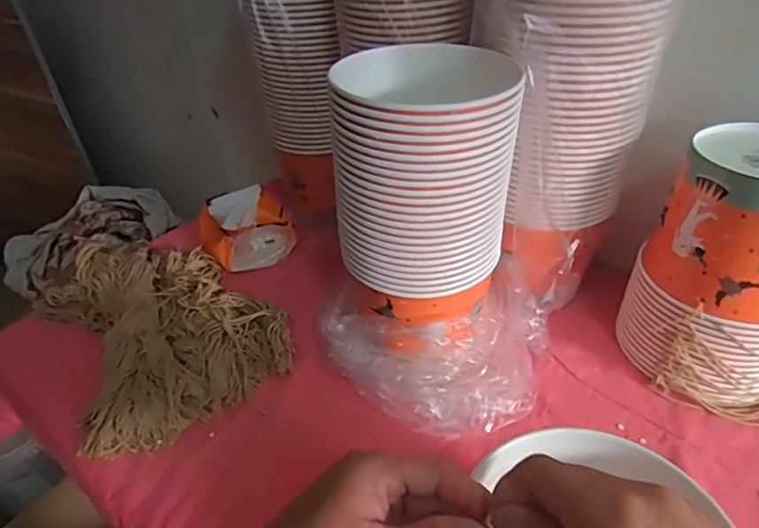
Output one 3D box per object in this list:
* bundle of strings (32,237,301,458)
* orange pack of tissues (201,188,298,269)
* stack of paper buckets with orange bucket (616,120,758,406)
[{"bbox_3d":[-0.272,0.062,0.639,0.227,0.057,0.327,-26,43,-24],"label":"bundle of strings"},{"bbox_3d":[-0.199,-0.054,0.767,0.122,0.094,0.134,-21,41,-19],"label":"orange pack of tissues"},{"bbox_3d":[0.339,0.009,0.498,0.134,0.232,0.152,-16,40,-14],"label":"stack of paper buckets with orange bucket"}]

